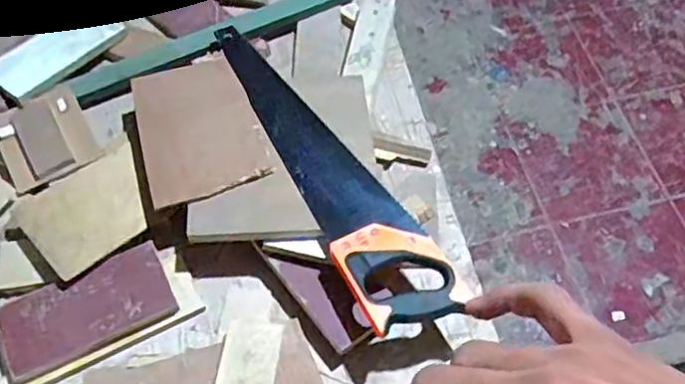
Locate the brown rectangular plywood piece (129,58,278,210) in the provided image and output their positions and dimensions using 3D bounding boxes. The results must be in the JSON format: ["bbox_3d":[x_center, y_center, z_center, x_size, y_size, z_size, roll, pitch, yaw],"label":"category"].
[{"bbox_3d":[-0.188,-0.085,0.838,0.147,0.010,0.232,-14,53,-14],"label":"brown rectangular plywood piece"}]

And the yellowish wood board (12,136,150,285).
[{"bbox_3d":[-0.319,0.017,0.823,0.158,0.017,0.149,-38,66,-19],"label":"yellowish wood board"}]

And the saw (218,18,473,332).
[{"bbox_3d":[-0.018,-0.050,0.817,0.114,0.024,0.499,-23,62,-11],"label":"saw"}]

